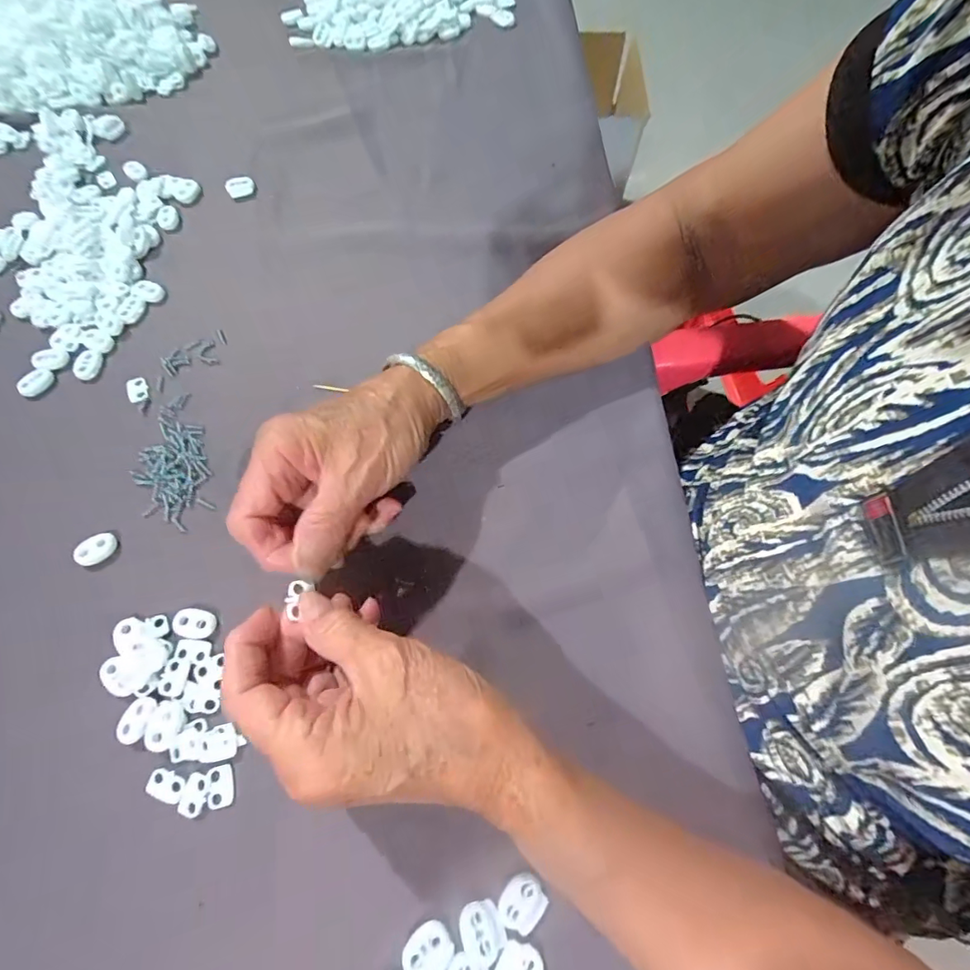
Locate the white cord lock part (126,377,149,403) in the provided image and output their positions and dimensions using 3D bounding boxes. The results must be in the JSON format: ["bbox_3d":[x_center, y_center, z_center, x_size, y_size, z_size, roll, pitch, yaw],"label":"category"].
[{"bbox_3d":[-0.233,-0.064,0.342,0.014,0.004,0.017,-28,70,-12],"label":"white cord lock part"}]

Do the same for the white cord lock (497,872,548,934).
[{"bbox_3d":[0.018,0.190,0.232,0.019,0.004,0.021,31,70,11],"label":"white cord lock"}]

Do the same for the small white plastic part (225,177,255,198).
[{"bbox_3d":[-0.198,-0.241,0.414,0.022,0.007,0.016,-20,69,-10],"label":"small white plastic part"}]

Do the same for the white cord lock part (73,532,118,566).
[{"bbox_3d":[-0.226,0.038,0.297,0.023,0.006,0.014,-34,72,-15],"label":"white cord lock part"}]

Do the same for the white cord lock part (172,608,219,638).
[{"bbox_3d":[-0.159,0.076,0.281,0.023,0.004,0.015,7,67,2],"label":"white cord lock part"}]

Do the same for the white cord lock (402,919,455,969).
[{"bbox_3d":[-0.025,0.206,0.227,0.019,0.007,0.020,31,70,12],"label":"white cord lock"}]

